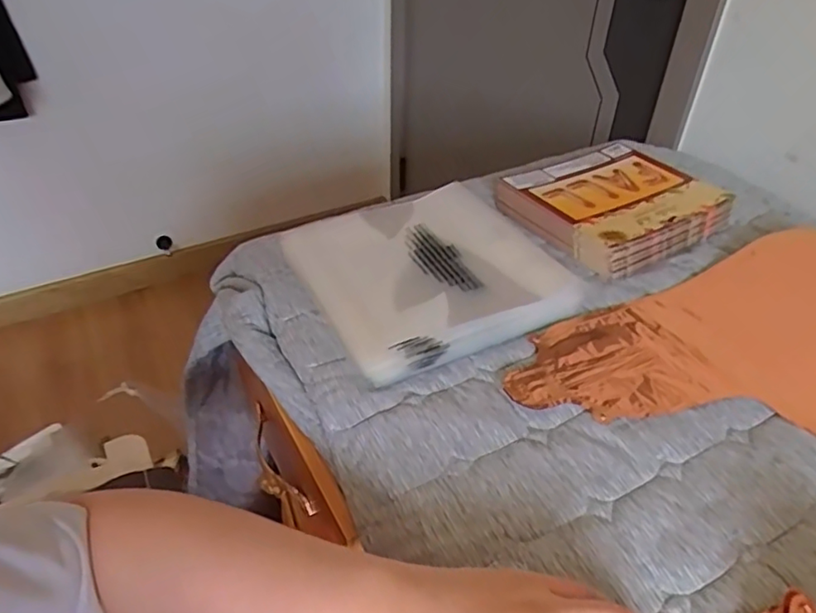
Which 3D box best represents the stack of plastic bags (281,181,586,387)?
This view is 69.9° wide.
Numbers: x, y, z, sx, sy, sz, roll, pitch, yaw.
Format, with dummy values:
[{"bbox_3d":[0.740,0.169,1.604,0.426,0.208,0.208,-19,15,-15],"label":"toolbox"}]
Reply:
[{"bbox_3d":[0.017,-0.037,0.548,0.215,0.030,0.213,-18,42,-21],"label":"stack of plastic bags"}]

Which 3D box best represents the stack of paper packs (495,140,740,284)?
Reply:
[{"bbox_3d":[0.225,-0.116,0.643,0.199,0.030,0.175,-24,45,-26],"label":"stack of paper packs"}]

